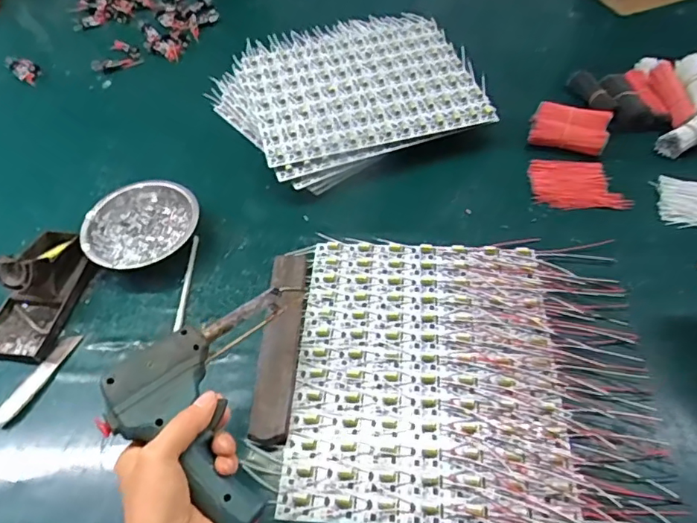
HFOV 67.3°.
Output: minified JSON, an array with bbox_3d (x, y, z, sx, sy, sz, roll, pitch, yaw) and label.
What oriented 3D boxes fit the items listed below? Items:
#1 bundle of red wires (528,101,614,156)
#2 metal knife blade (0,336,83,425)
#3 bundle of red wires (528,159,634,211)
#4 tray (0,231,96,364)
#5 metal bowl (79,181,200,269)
[{"bbox_3d":[0.275,-0.170,0.652,0.091,0.011,0.062,13,75,6],"label":"bundle of red wires"},{"bbox_3d":[-0.301,0.113,0.508,0.021,0.004,0.100,20,56,17],"label":"metal knife blade"},{"bbox_3d":[0.274,-0.091,0.627,0.106,0.006,0.078,3,53,5],"label":"bundle of red wires"},{"bbox_3d":[-0.326,0.024,0.542,0.084,0.059,0.146,8,53,9],"label":"tray"},{"bbox_3d":[-0.233,-0.036,0.597,0.125,0.033,0.114,-1,53,2],"label":"metal bowl"}]

